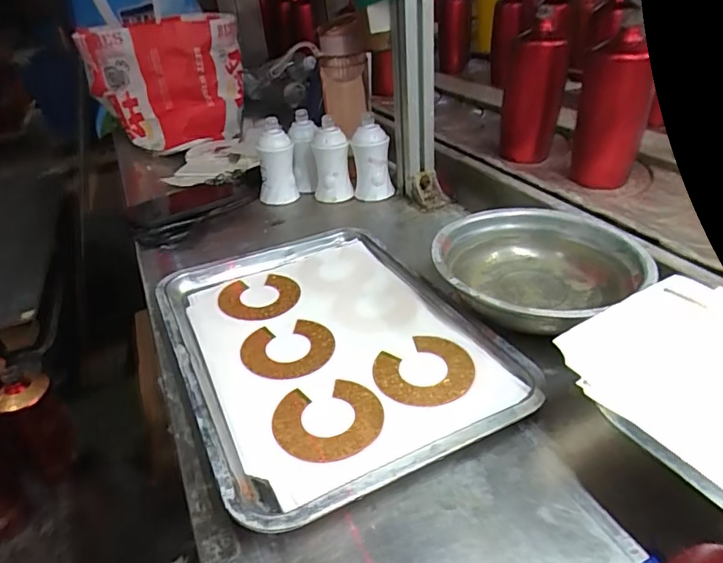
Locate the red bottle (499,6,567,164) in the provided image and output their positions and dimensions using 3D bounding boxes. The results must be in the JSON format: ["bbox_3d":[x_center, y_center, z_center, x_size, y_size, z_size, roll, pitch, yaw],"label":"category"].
[{"bbox_3d":[0.251,-0.279,0.758,0.085,0.183,0.075,6,35,18],"label":"red bottle"}]

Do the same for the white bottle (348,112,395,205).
[{"bbox_3d":[0.014,-0.175,0.743,0.056,0.111,0.047,-10,33,-6],"label":"white bottle"}]

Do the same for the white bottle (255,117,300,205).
[{"bbox_3d":[-0.126,-0.174,0.753,0.053,0.114,0.048,-8,33,-3],"label":"white bottle"}]

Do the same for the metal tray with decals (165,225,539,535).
[{"bbox_3d":[-0.036,0.043,0.476,0.254,0.023,0.342,-20,35,-20],"label":"metal tray with decals"}]

